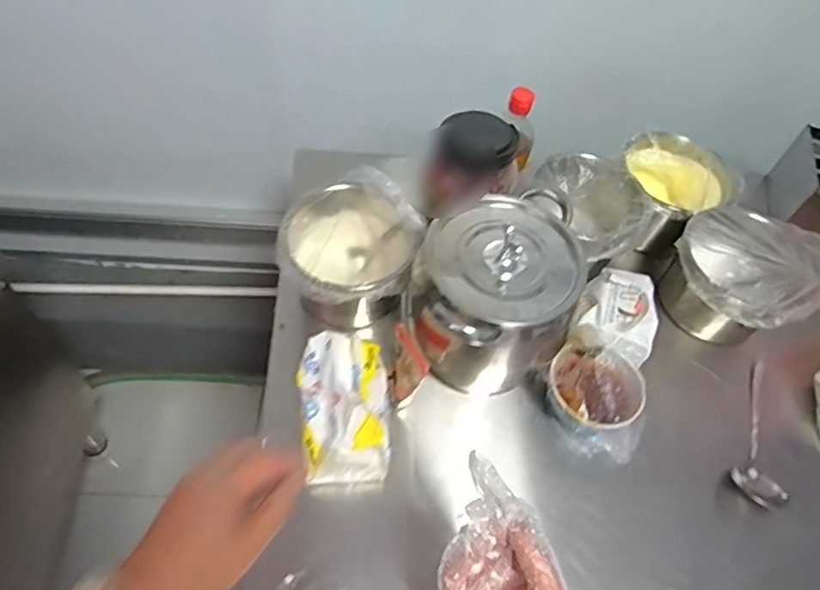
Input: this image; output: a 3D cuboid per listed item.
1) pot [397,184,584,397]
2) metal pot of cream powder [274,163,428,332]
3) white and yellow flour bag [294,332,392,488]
[{"bbox_3d":[0.094,-0.006,0.662,0.173,0.173,0.200,19,61,7],"label":"pot"},{"bbox_3d":[-0.075,-0.051,0.711,0.159,0.124,0.158,2,60,-3],"label":"metal pot of cream powder"},{"bbox_3d":[-0.071,0.120,0.627,0.097,0.070,0.158,-8,61,-8],"label":"white and yellow flour bag"}]

